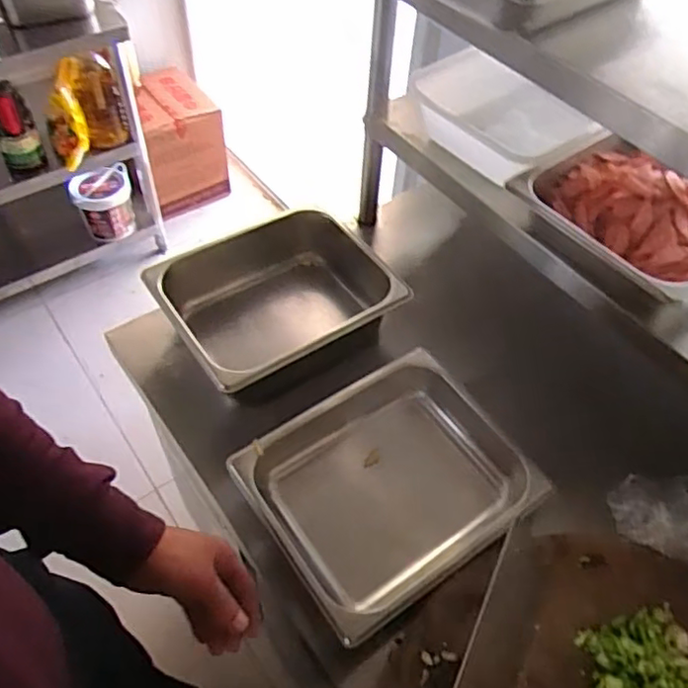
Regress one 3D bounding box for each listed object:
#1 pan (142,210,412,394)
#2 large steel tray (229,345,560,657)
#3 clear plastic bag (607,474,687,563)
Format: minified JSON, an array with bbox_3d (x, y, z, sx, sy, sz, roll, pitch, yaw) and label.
[{"bbox_3d":[-0.110,-0.073,1.000,0.330,0.116,0.289,-27,58,-22],"label":"pan"},{"bbox_3d":[0.060,0.182,0.822,0.328,0.084,0.268,-29,59,-23],"label":"large steel tray"},{"bbox_3d":[0.432,0.220,0.814,0.175,0.058,0.123,5,52,1],"label":"clear plastic bag"}]

